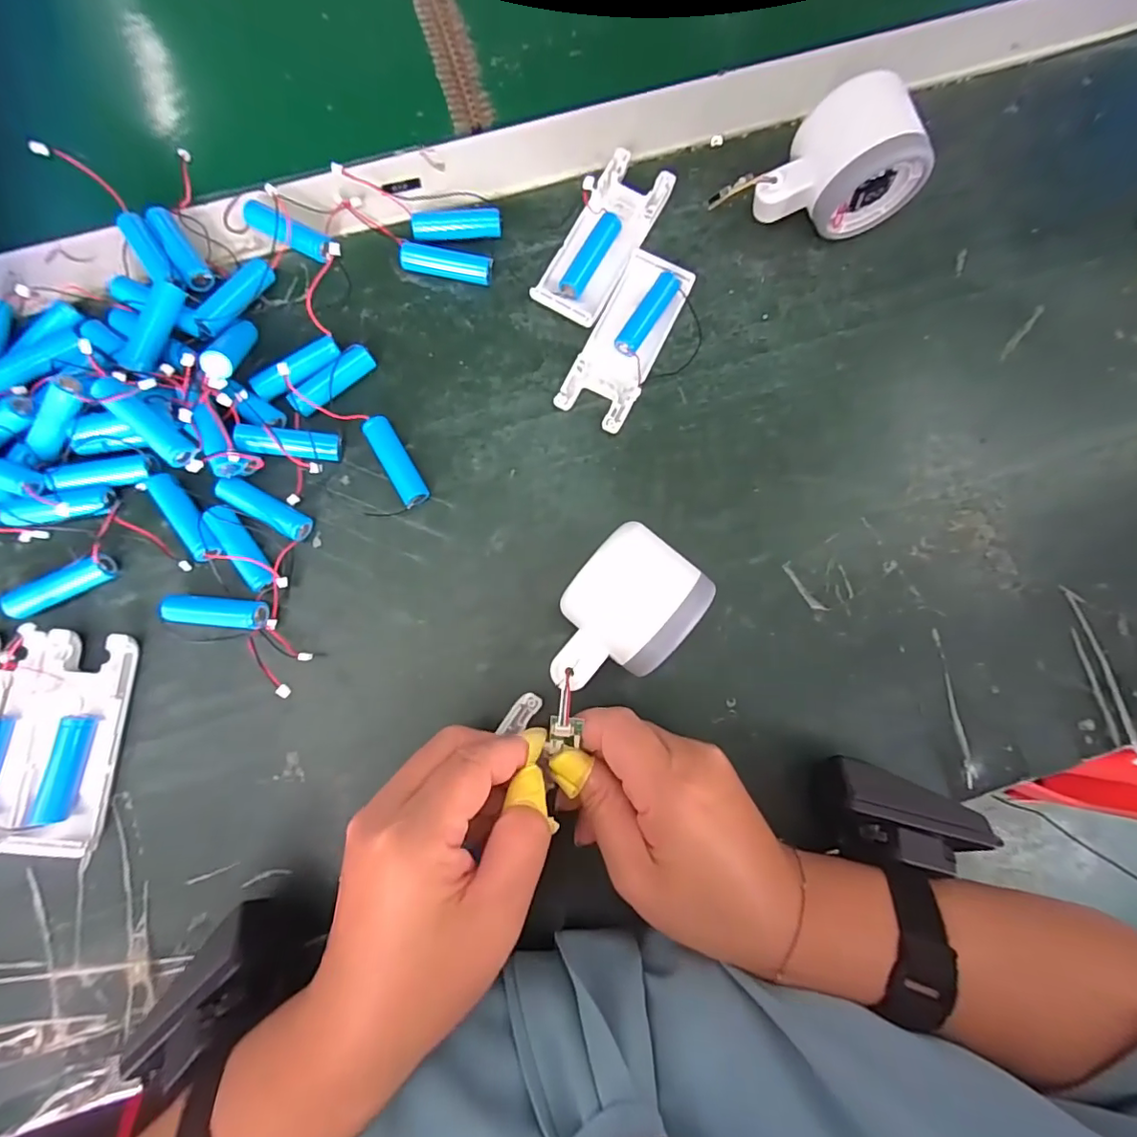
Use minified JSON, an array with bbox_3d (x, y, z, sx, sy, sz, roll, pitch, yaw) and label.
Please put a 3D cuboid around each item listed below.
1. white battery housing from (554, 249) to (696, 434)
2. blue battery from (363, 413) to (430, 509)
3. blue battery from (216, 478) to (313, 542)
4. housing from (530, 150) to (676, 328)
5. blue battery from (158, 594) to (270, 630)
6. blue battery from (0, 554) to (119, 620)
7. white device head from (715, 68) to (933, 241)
[{"bbox_3d":[0.033,-0.130,0.306,0.040,0.013,0.105,26,83,2],"label":"white battery housing"},{"bbox_3d":[-0.094,-0.059,0.293,0.014,0.011,0.052,-30,85,-5],"label":"blue battery"},{"bbox_3d":[-0.162,-0.032,0.285,0.048,0.012,0.014,29,83,2],"label":"blue battery"},{"bbox_3d":[0.019,-0.192,0.311,0.043,0.015,0.102,27,83,2],"label":"housing"},{"bbox_3d":[-0.182,0.022,0.277,0.052,0.015,0.015,5,83,-1],"label":"blue battery"},{"bbox_3d":[-0.261,0.010,0.276,0.050,0.015,0.014,-27,84,-5],"label":"blue battery"},{"bbox_3d":[0.139,-0.222,0.299,0.102,0.055,0.055,-15,84,-3],"label":"white device head"}]

